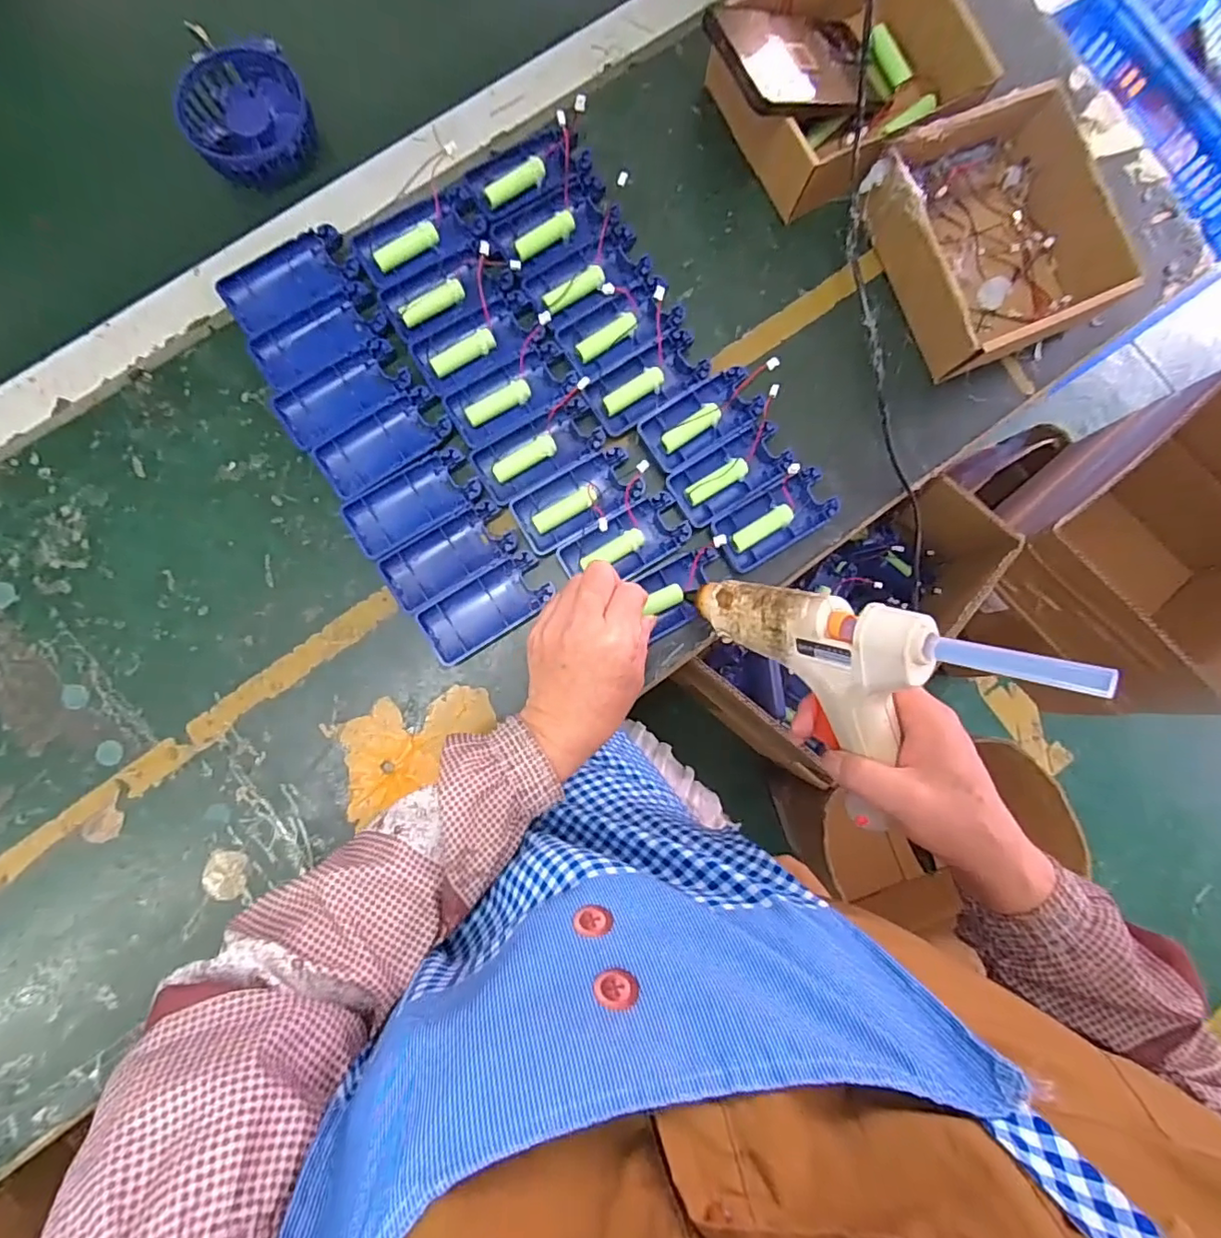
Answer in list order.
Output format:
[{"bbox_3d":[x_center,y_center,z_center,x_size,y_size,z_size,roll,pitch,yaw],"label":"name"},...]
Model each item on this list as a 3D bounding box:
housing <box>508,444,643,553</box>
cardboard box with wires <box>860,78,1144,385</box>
[{"bbox_3d":[-0.023,-0.086,0.416,0.093,0.015,0.046,-32,90,-5],"label":"housing"},{"bbox_3d":[0.288,-0.286,0.430,0.148,0.055,0.162,-24,89,-4],"label":"cardboard box with wires"}]

